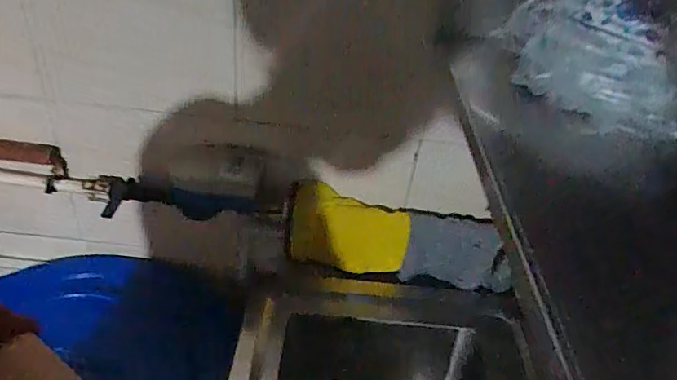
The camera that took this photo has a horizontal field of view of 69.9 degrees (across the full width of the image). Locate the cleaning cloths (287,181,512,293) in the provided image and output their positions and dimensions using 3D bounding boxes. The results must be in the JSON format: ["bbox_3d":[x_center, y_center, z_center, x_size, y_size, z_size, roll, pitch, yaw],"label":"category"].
[{"bbox_3d":[0.099,0.088,0.803,0.360,0.133,0.034,12,14,-1],"label":"cleaning cloths"}]

